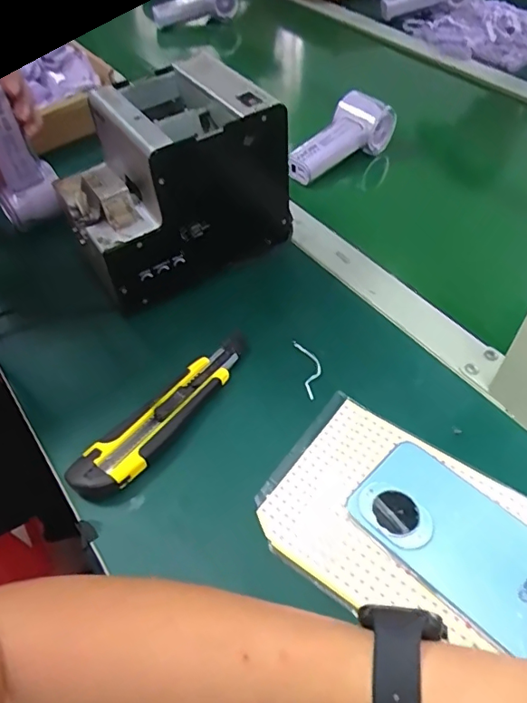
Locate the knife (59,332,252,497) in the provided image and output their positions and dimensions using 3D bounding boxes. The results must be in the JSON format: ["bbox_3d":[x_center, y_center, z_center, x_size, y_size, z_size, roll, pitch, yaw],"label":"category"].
[{"bbox_3d":[-0.069,0.045,0.408,0.034,0.017,0.175,32,58,25],"label":"knife"}]

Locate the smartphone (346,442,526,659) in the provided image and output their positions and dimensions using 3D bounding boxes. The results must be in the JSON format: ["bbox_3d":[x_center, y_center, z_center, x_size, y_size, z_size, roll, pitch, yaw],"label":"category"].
[{"bbox_3d":[0.135,0.125,0.335,0.076,0.014,0.155,-38,59,-26],"label":"smartphone"}]

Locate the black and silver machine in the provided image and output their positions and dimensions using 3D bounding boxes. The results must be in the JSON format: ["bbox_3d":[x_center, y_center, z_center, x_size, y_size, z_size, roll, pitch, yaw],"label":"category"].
[{"bbox_3d":[-0.086,-0.155,0.489,0.183,0.147,0.140,-30,55,-21],"label":"black and silver machine"}]

